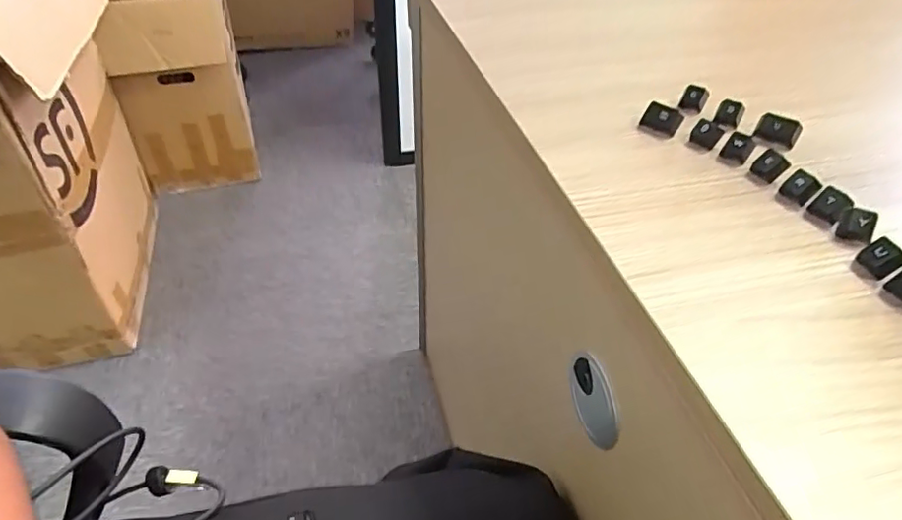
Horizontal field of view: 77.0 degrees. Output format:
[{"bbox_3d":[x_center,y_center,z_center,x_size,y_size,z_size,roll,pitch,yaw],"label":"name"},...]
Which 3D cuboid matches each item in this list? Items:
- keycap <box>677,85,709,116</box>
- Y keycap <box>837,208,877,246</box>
[{"bbox_3d":[0.188,-0.124,0.436,0.017,0.019,0.017,26,48,26],"label":"keycap"},{"bbox_3d":[0.228,-0.018,0.318,0.016,0.019,0.012,31,50,30],"label":"Y keycap"}]

